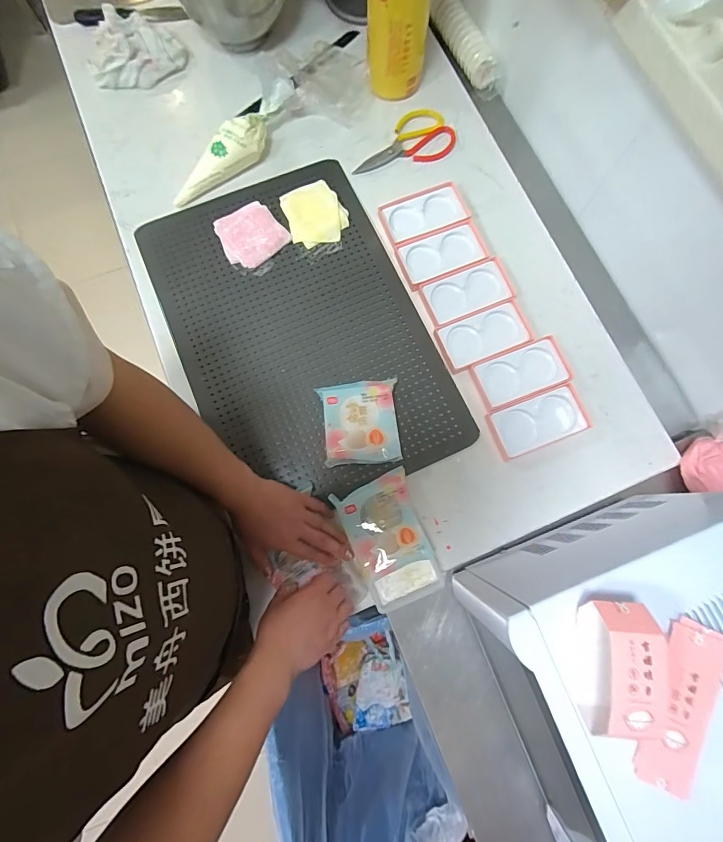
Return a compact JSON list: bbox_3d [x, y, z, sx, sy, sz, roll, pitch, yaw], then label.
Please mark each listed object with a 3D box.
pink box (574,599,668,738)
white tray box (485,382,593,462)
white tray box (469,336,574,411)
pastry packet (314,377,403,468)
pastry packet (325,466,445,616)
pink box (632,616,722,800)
[{"bbox_3d":[0.213,0.206,0.340,0.047,0.059,0.107,6,78,2],"label":"pink box"},{"bbox_3d":[0.284,0.001,0.651,0.153,0.013,0.079,-21,78,-4],"label":"white tray box"},{"bbox_3d":[0.263,-0.079,0.665,0.152,0.013,0.081,-21,78,-4],"label":"white tray box"},{"bbox_3d":[-0.004,0.005,0.636,0.121,0.042,0.130,-6,78,-1],"label":"pastry packet"},{"bbox_3d":[0.042,0.176,0.597,0.110,0.051,0.178,-24,79,-4],"label":"pastry packet"},{"bbox_3d":[0.281,0.249,0.357,0.055,0.007,0.139,26,79,6],"label":"pink box"}]

